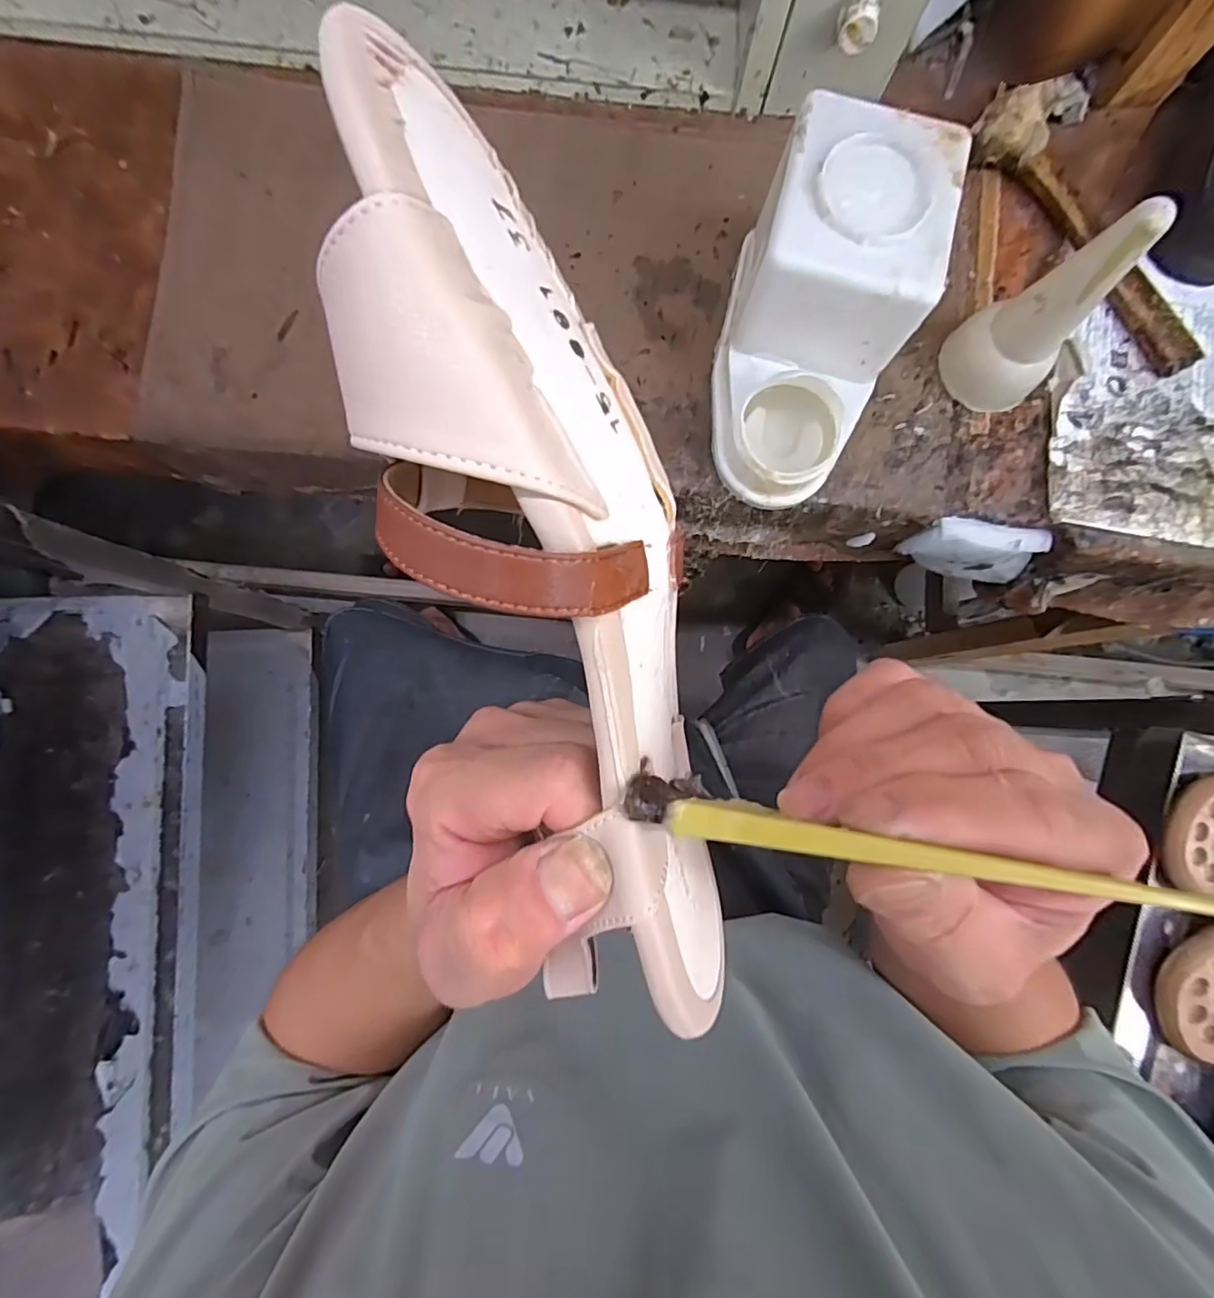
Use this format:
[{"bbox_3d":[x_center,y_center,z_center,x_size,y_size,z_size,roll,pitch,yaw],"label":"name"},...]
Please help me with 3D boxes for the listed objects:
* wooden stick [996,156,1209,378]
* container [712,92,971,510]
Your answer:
[{"bbox_3d":[0.363,-0.289,0.423,0.025,0.019,0.201,-33,86,-5],"label":"wooden stick"},{"bbox_3d":[0.130,-0.203,0.367,0.104,0.115,0.193,12,84,-1],"label":"container"}]

